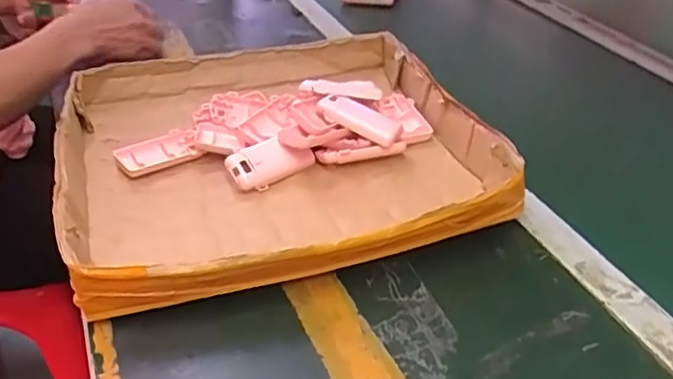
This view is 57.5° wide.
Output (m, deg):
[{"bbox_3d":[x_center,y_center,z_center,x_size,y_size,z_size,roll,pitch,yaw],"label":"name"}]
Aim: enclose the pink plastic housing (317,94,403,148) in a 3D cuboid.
[{"bbox_3d":[0.026,-0.076,0.657,0.094,0.022,0.029,26,41,4],"label":"pink plastic housing"}]

